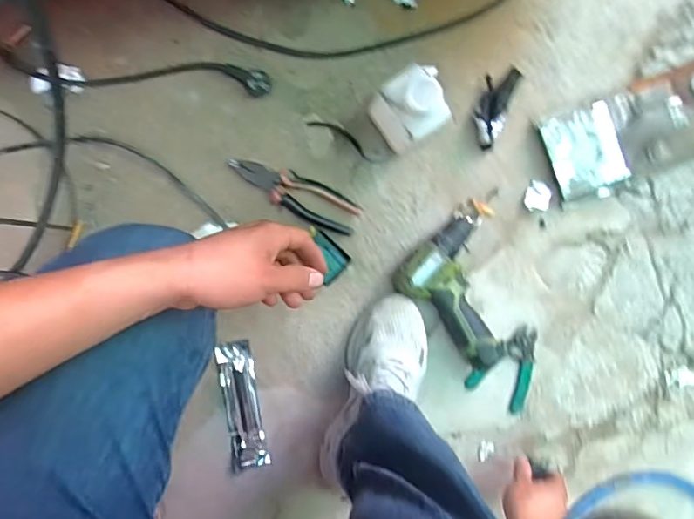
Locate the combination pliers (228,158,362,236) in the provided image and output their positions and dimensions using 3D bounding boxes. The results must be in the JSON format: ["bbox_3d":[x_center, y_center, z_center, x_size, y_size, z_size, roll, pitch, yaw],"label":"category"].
[{"bbox_3d":[-0.074,-0.095,0.696,0.189,0.031,0.053,27,87,-9],"label":"combination pliers"}]

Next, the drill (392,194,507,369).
[{"bbox_3d":[0.190,0.029,0.716,0.186,0.049,0.190,-45,97,-6],"label":"drill"}]

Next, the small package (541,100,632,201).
[{"bbox_3d":[0.366,-0.166,0.763,0.115,0.028,0.124,-18,94,-8],"label":"small package"}]

